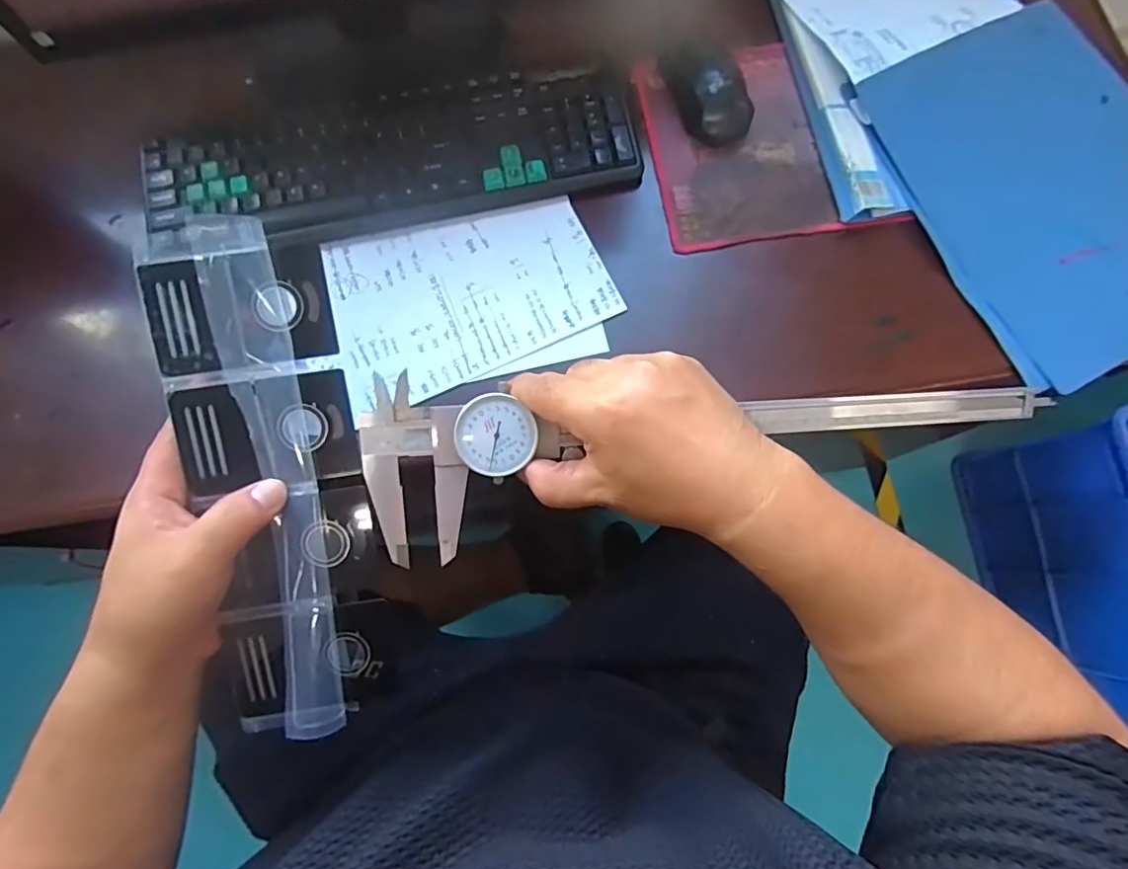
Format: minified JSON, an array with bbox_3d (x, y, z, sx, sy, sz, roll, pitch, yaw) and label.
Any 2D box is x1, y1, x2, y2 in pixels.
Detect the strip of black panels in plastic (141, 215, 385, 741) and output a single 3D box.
[{"bbox_3d":[-0.154,0.028,0.297,0.087,0.025,0.269,-7,98,0],"label":"strip of black panels in plastic"}]

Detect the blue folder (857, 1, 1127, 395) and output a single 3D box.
[{"bbox_3d":[0.427,-0.218,0.480,0.242,0.017,0.306,-27,82,-3],"label":"blue folder"}]

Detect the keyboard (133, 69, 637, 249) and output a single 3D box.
[{"bbox_3d":[-0.146,-0.246,0.493,0.421,0.025,0.119,-8,78,0],"label":"keyboard"}]

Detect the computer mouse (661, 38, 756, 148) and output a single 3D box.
[{"bbox_3d":[0.133,-0.324,0.506,0.059,0.039,0.110,-19,78,-3],"label":"computer mouse"}]

